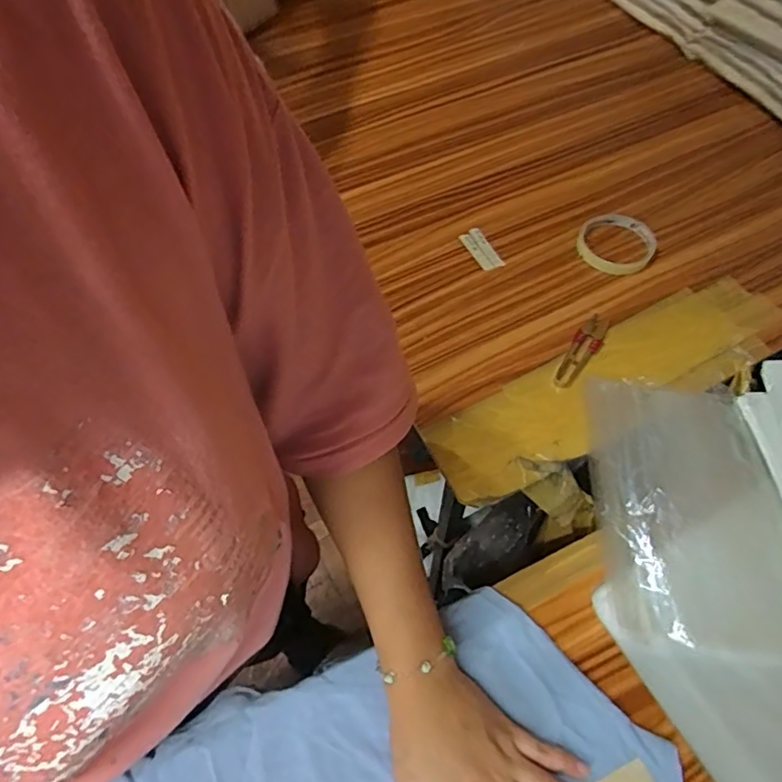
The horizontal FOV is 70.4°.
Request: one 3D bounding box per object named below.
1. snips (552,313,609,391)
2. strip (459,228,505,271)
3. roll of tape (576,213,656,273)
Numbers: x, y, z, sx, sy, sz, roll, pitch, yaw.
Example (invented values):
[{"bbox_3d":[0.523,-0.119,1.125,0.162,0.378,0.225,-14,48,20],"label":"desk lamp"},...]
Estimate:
[{"bbox_3d":[0.193,-0.040,0.565,0.026,0.005,0.102,31,64,18],"label":"snips"},{"bbox_3d":[0.104,-0.162,0.639,0.026,0.007,0.058,-30,66,-2],"label":"strip"},{"bbox_3d":[0.259,-0.171,0.639,0.084,0.017,0.086,0,59,0],"label":"roll of tape"}]

